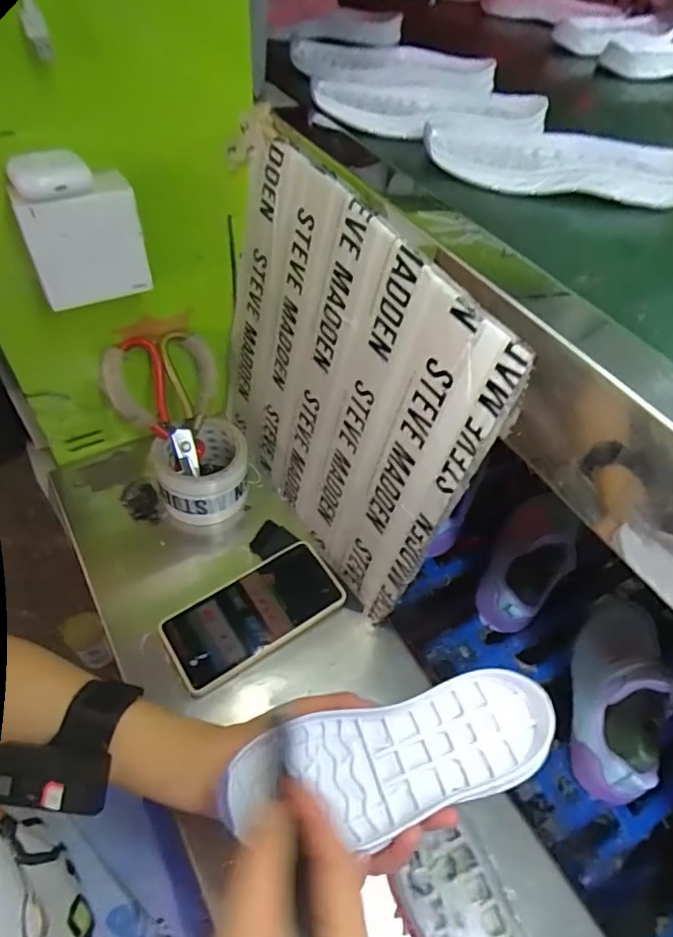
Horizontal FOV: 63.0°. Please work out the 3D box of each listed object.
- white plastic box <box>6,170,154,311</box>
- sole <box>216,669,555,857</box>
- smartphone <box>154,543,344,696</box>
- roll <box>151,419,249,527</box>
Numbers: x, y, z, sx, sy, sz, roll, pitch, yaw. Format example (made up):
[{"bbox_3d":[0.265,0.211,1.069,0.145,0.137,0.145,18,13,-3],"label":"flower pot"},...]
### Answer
[{"bbox_3d":[-0.197,-0.176,0.435,0.084,0.087,0.027,-22,54,-21],"label":"white plastic box"},{"bbox_3d":[0.035,0.183,0.347,0.201,0.017,0.072,-12,51,-3],"label":"sole"},{"bbox_3d":[-0.078,0.138,0.528,0.166,0.015,0.078,-27,56,-25],"label":"smartphone"},{"bbox_3d":[-0.143,0.004,0.599,0.087,0.071,0.091,2,49,-2],"label":"roll"}]

